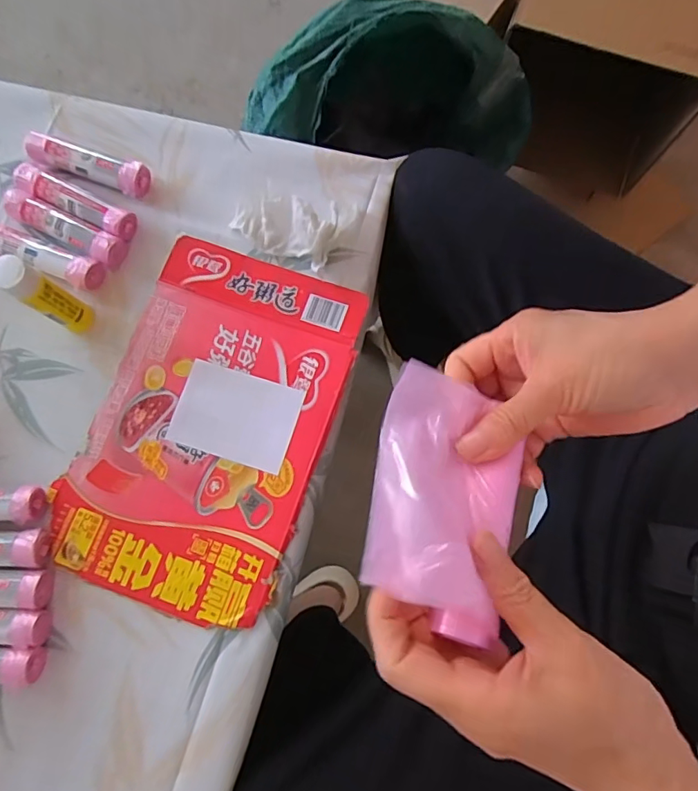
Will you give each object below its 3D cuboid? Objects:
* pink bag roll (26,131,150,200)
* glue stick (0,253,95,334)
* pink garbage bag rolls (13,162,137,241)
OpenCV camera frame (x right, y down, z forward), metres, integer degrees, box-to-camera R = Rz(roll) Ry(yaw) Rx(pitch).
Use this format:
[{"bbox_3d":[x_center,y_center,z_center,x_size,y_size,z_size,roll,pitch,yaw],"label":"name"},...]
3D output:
[{"bbox_3d":[-0.257,-0.228,0.509,0.127,0.025,0.028,19,79,4],"label":"pink bag roll"},{"bbox_3d":[-0.256,-0.083,0.439,0.030,0.102,0.028,0,78,0],"label":"glue stick"},{"bbox_3d":[-0.266,-0.186,0.500,0.126,0.025,0.028,26,79,5],"label":"pink garbage bag rolls"}]

